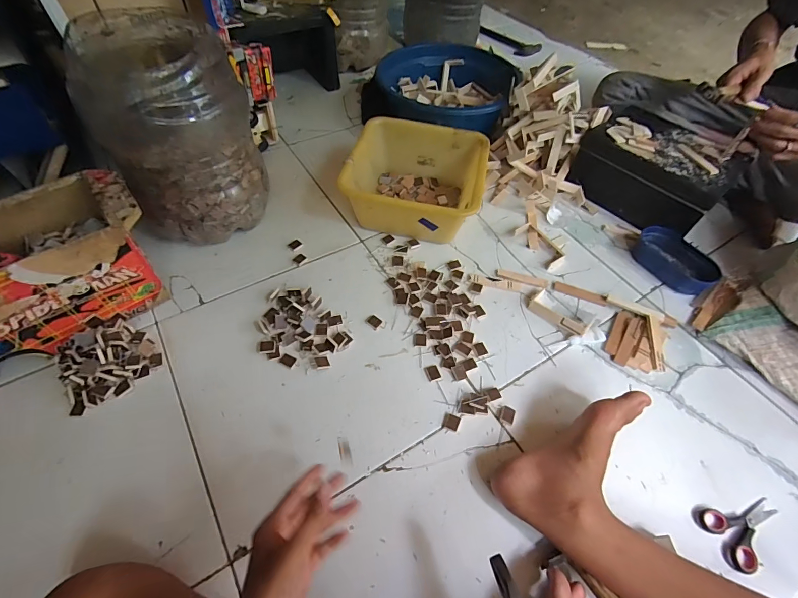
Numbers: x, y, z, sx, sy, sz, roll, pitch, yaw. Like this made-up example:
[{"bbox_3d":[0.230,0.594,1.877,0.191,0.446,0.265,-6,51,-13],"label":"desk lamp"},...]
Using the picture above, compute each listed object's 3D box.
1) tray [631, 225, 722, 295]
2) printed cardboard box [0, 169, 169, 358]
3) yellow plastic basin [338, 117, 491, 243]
[{"bbox_3d":[0.536,-0.076,0.751,0.082,0.046,0.158,-18,57,-15],"label":"tray"},{"bbox_3d":[-0.565,-0.028,0.579,0.365,0.186,0.178,-34,62,-24],"label":"printed cardboard box"},{"bbox_3d":[0.039,-0.248,0.804,0.257,0.123,0.241,11,54,5],"label":"yellow plastic basin"}]

